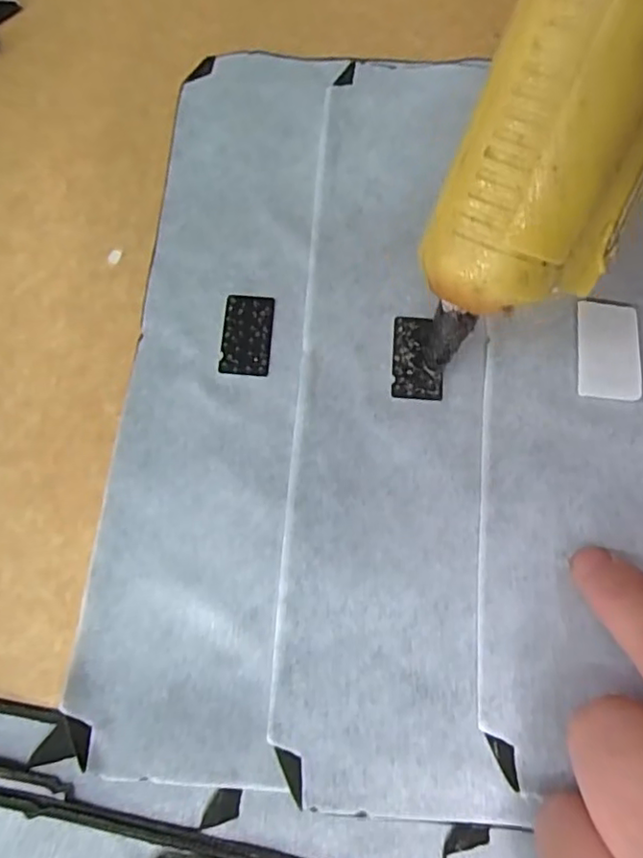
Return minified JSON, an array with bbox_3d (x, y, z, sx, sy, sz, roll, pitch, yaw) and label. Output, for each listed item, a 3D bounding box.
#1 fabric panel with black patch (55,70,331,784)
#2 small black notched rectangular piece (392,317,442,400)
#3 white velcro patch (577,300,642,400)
[{"bbox_3d":[-0.032,-0.029,0.193,0.054,0.006,0.246,3,70,2],"label":"fabric panel with black patch"},{"bbox_3d":[0.031,-0.024,0.190,0.015,0.004,0.029,4,70,1],"label":"small black notched rectangular piece"},{"bbox_3d":[0.090,-0.025,0.188,0.019,0.004,0.033,6,70,3],"label":"white velcro patch"}]

